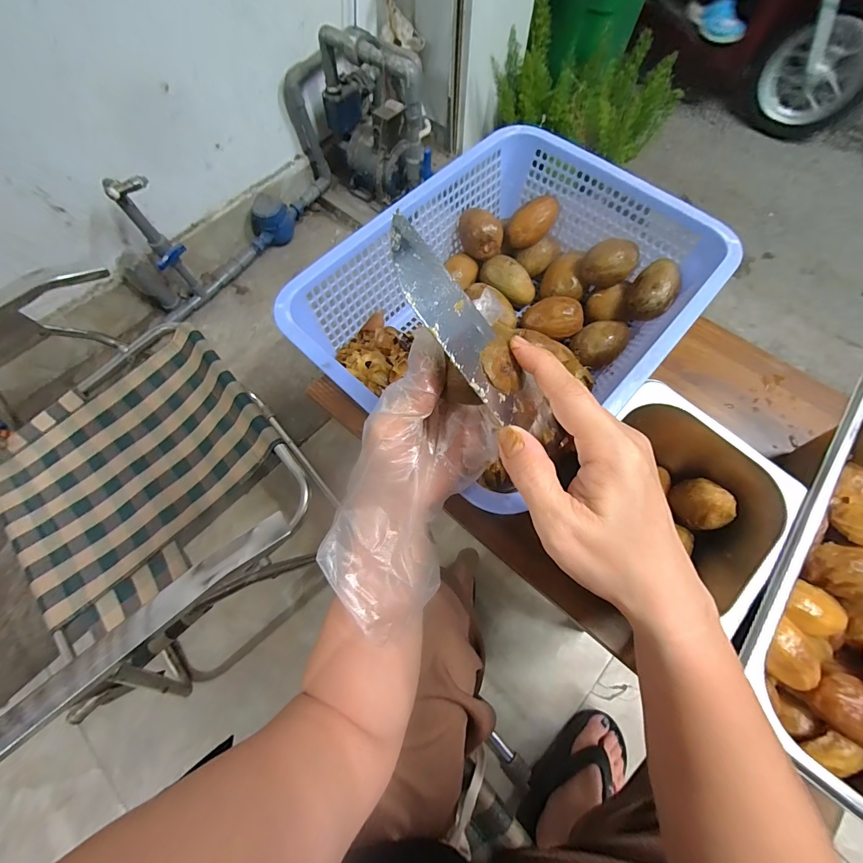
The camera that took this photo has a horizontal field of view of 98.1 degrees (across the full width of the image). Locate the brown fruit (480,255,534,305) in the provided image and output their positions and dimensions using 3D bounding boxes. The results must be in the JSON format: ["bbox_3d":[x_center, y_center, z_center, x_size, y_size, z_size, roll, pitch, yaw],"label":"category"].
[{"bbox_3d":[0.091,-0.179,0.455,0.040,0.038,0.067,-41,90,-5],"label":"brown fruit"}]

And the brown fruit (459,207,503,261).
[{"bbox_3d":[0.058,-0.232,0.441,0.048,0.039,0.045,2,68,1],"label":"brown fruit"}]

